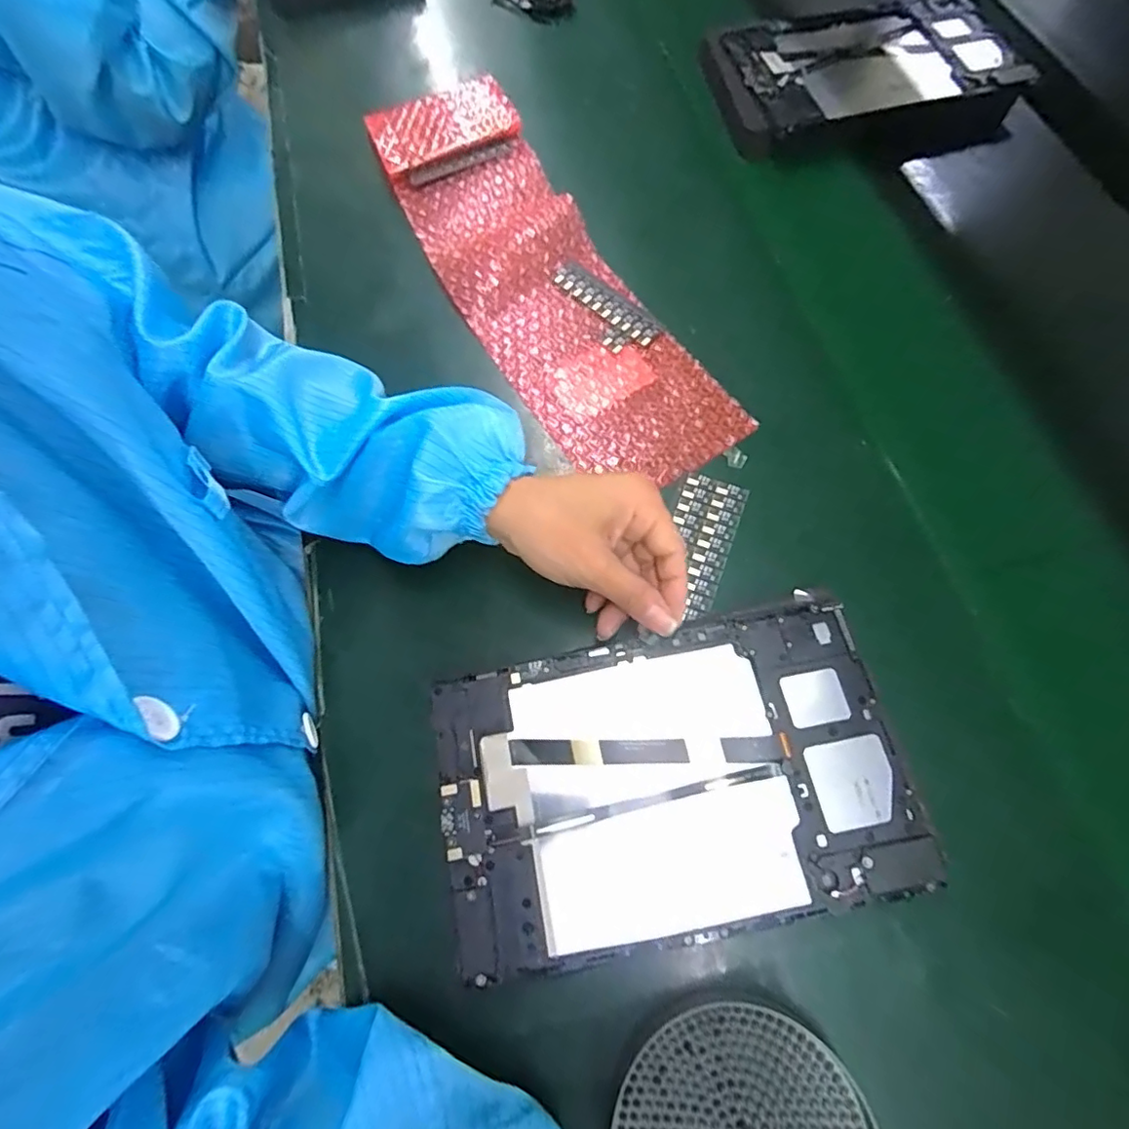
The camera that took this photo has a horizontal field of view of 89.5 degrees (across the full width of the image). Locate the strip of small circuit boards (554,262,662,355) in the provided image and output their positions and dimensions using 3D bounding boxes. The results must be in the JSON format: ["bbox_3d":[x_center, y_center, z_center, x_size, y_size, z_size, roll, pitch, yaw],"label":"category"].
[{"bbox_3d":[0.027,-0.194,0.432,0.038,0.004,0.097,-39,72,-13],"label":"strip of small circuit boards"}]

